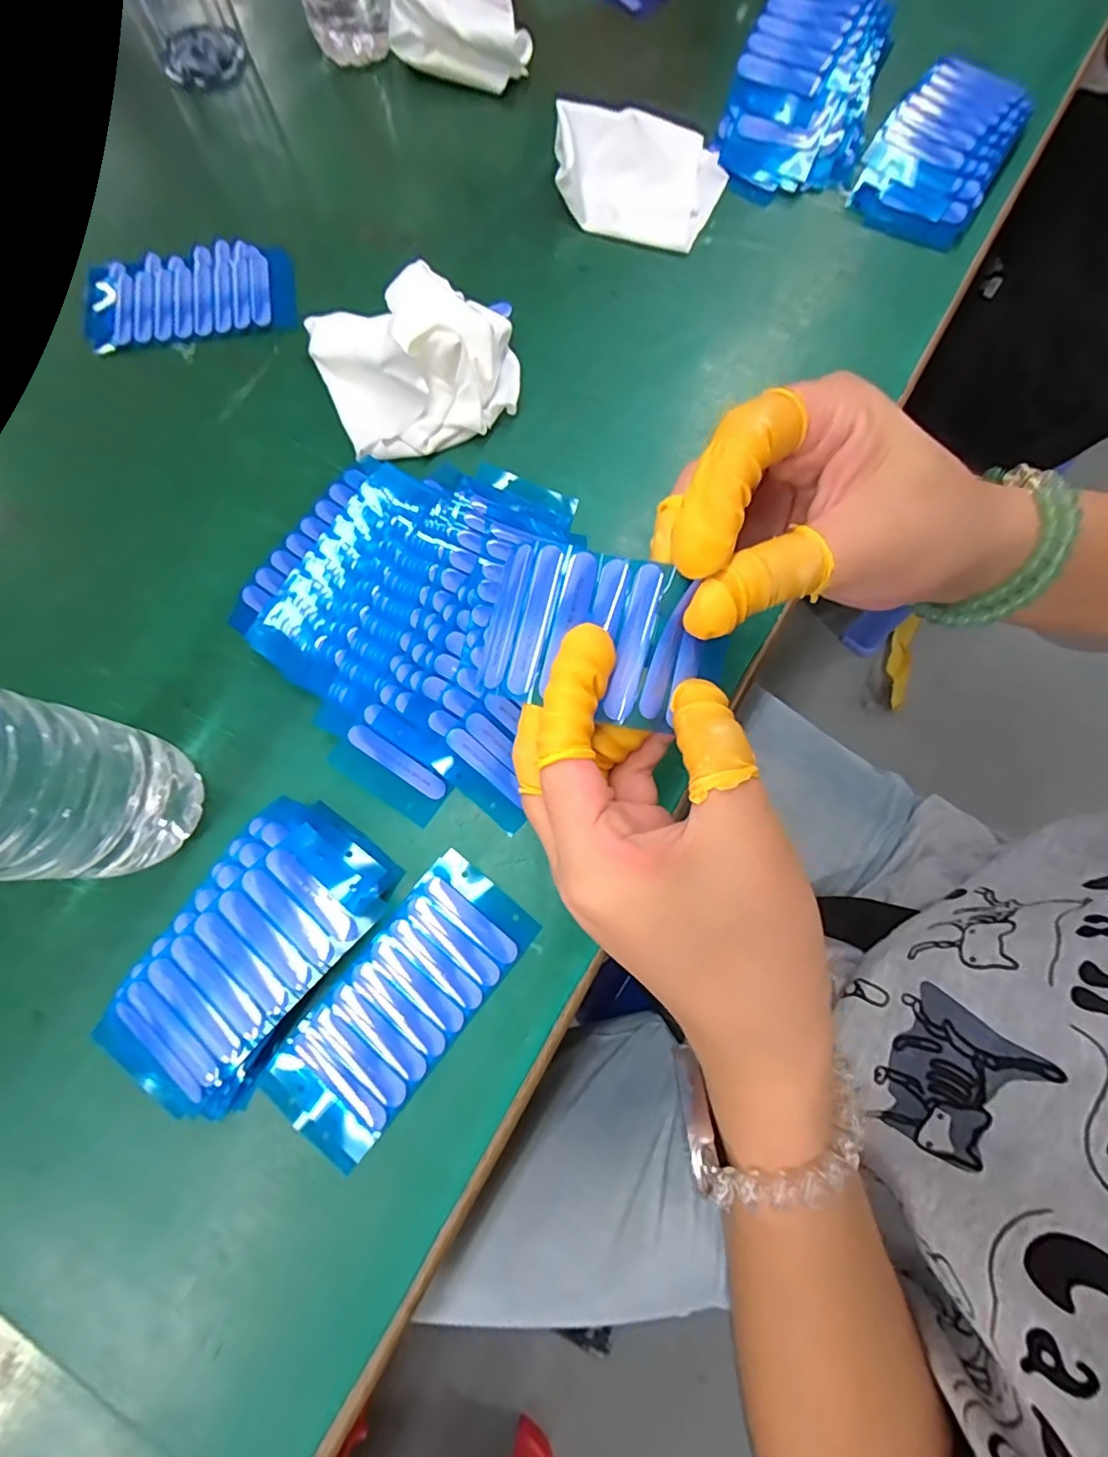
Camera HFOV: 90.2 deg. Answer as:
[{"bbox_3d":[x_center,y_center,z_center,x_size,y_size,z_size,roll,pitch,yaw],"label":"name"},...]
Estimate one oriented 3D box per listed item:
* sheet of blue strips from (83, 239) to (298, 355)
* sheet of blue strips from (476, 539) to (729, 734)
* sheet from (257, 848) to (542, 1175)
[{"bbox_3d":[-0.221,-0.264,0.335,0.127,0.004,0.069,-10,77,-2],"label":"sheet of blue strips"},{"bbox_3d":[0.016,-0.031,0.186,0.077,0.013,0.052,15,93,8],"label":"sheet of blue strips"},{"bbox_3d":[-0.066,0.119,0.240,0.054,0.004,0.123,38,80,9],"label":"sheet"}]

